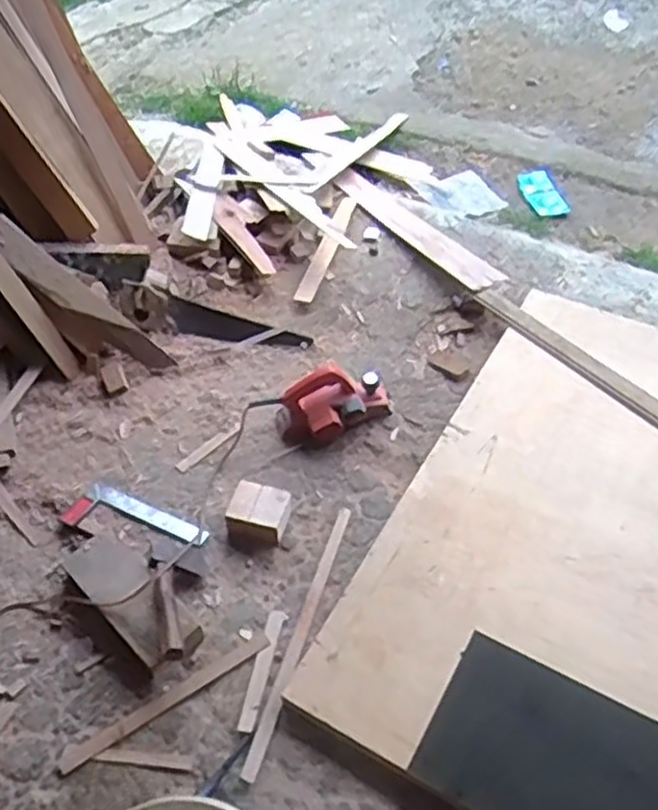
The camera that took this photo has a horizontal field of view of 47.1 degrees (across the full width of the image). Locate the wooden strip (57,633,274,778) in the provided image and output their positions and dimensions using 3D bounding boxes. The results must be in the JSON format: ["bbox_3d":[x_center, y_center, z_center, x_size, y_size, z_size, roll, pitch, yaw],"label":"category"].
[{"bbox_3d":[-0.290,0.534,1.366,0.406,0.010,0.032,-28,53,-19],"label":"wooden strip"}]

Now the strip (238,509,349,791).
[{"bbox_3d":[-0.053,0.426,1.435,0.033,0.026,0.547,12,51,14],"label":"strip"}]

